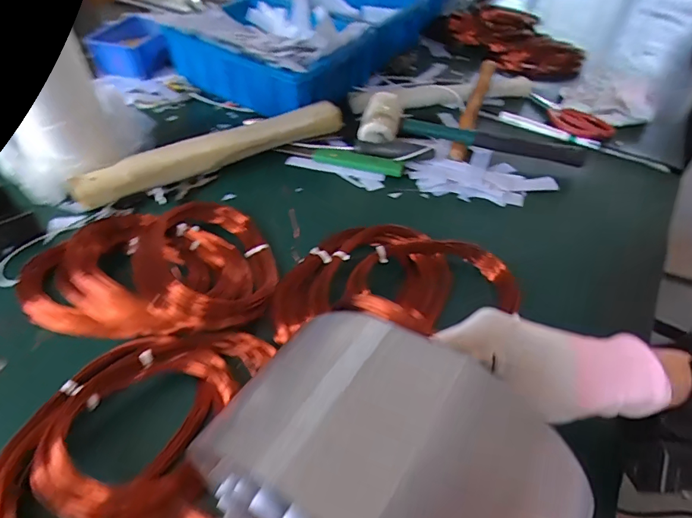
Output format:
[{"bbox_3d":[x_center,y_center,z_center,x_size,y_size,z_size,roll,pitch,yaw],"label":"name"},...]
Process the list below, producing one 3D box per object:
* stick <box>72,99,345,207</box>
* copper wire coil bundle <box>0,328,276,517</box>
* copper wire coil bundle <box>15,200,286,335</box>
[{"bbox_3d":[-0.155,-0.135,0.538,0.338,0.043,0.030,-23,52,-24],"label":"stick"},{"bbox_3d":[-0.156,0.116,0.305,0.139,0.025,0.185,14,47,9],"label":"copper wire coil bundle"},{"bbox_3d":[-0.181,0.002,0.410,0.225,0.037,0.157,-2,46,-6],"label":"copper wire coil bundle"}]

